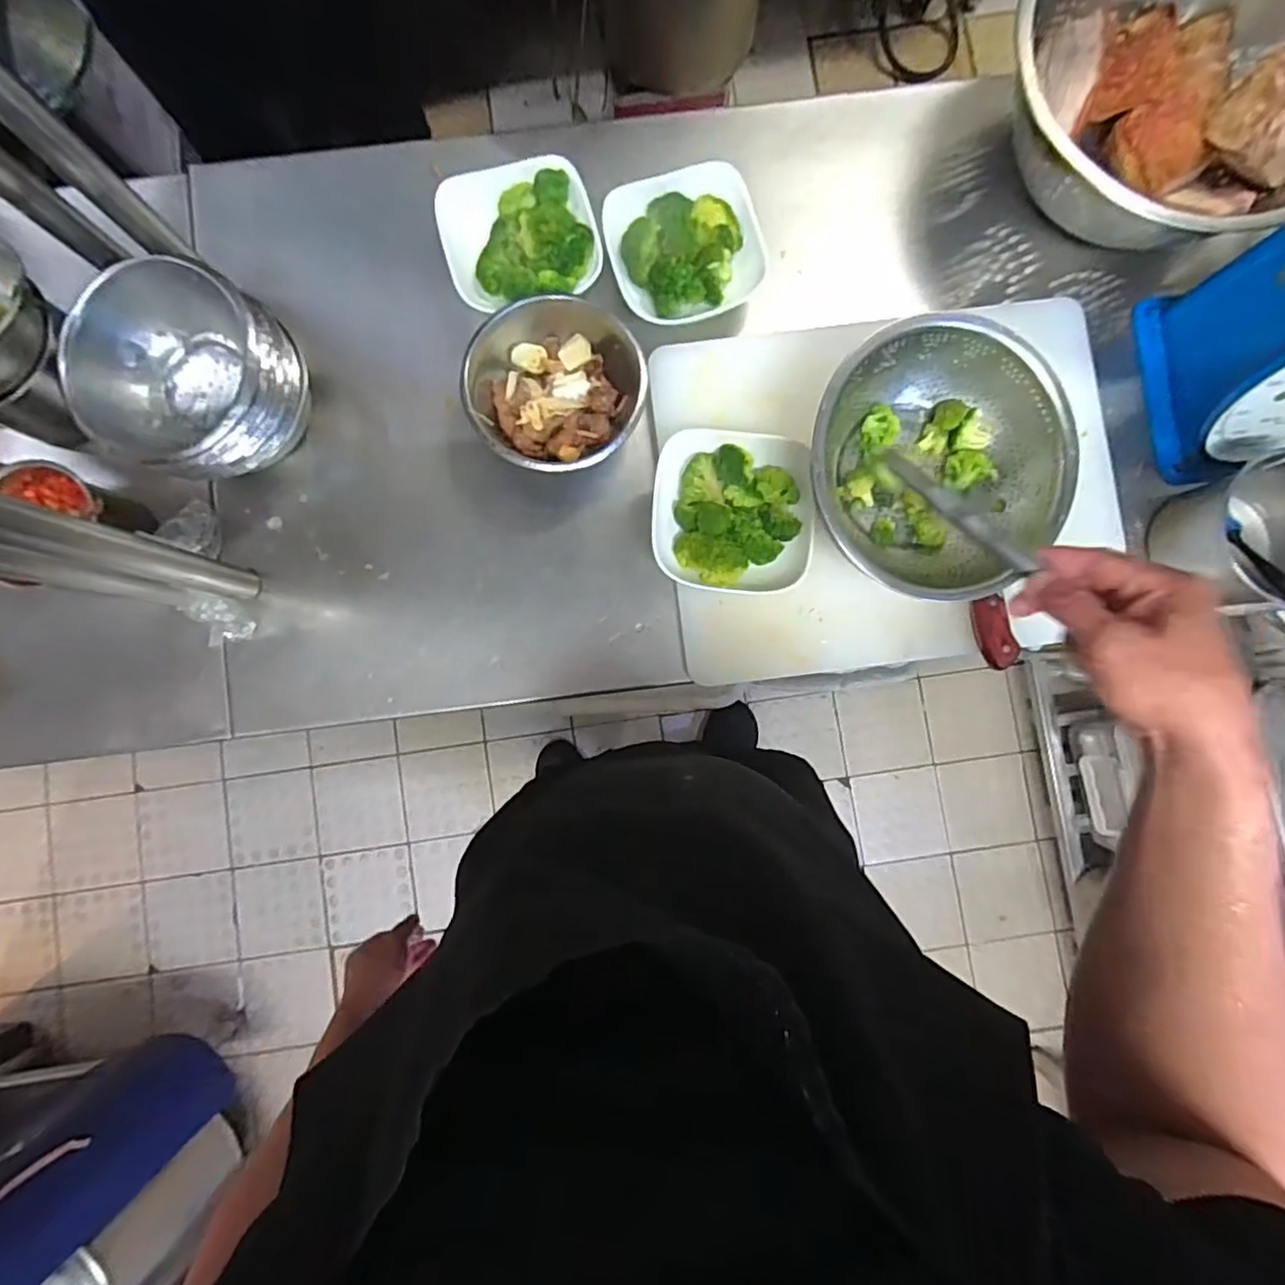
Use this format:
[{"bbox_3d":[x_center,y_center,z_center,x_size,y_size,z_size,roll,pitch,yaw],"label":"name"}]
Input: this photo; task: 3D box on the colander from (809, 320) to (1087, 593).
[{"bbox_3d":[0.259,-0.158,0.549,0.220,0.093,0.202,0,86,0],"label":"colander"}]

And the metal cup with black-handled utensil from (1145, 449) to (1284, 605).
[{"bbox_3d":[0.569,-0.098,0.588,0.133,0.090,0.126,0,86,0],"label":"metal cup with black-handled utensil"}]

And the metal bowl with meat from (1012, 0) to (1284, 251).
[{"bbox_3d":[0.480,-0.502,0.598,0.266,0.148,0.293,-39,87,-2],"label":"metal bowl with meat"}]

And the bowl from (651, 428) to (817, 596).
[{"bbox_3d":[0.086,-0.123,0.604,0.147,0.058,0.149,6,86,1],"label":"bowl"}]

